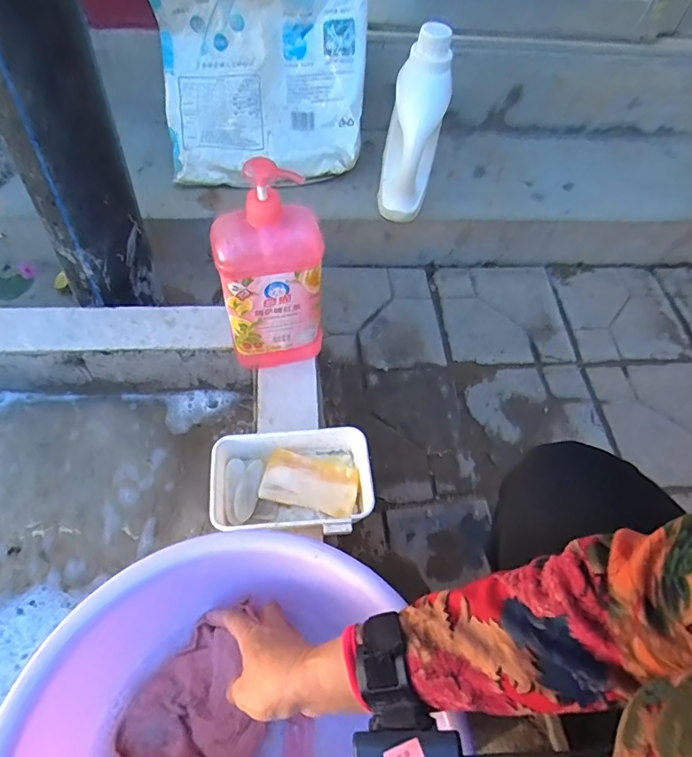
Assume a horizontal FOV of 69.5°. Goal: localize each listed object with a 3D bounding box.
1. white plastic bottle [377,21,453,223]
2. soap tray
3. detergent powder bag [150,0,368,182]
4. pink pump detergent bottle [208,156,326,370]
[{"bbox_3d":[0.105,-0.389,0.785,0.086,0.280,0.073,16,36,6],"label":"white plastic bottle"},{"bbox_3d":[-0.061,0.120,0.564,0.173,0.045,0.116,1,57,-7],"label":"soap tray"},{"bbox_3d":[-0.133,-0.572,0.773,0.344,0.480,0.114,-6,37,-5],"label":"detergent powder bag"},{"bbox_3d":[-0.085,-0.115,0.568,0.113,0.265,0.058,-10,59,-14],"label":"pink pump detergent bottle"}]

